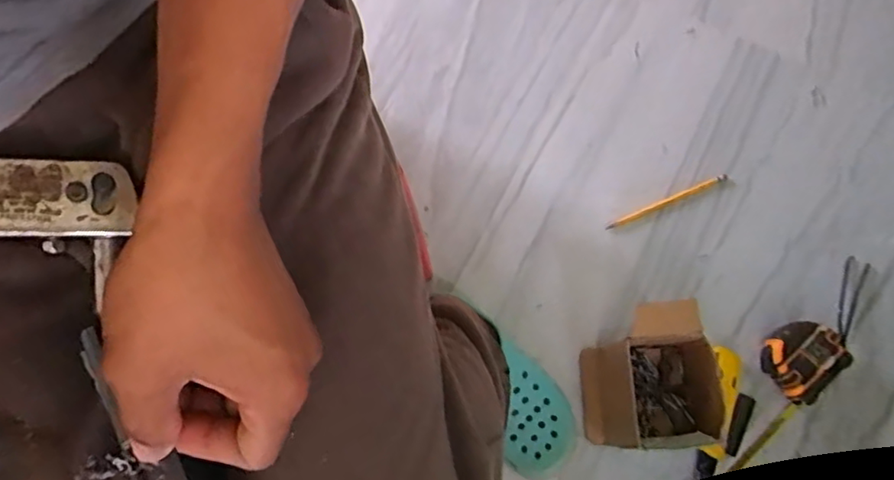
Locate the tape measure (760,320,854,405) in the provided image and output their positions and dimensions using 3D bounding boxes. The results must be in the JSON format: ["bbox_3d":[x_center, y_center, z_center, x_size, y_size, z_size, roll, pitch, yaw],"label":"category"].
[{"bbox_3d":[0.453,0.150,0.761,0.102,0.048,0.088,-33,75,-7],"label":"tape measure"}]

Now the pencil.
[{"bbox_3d":[0.294,-0.048,0.813,0.174,0.006,0.011,-24,74,-4],"label":"pencil"}]

